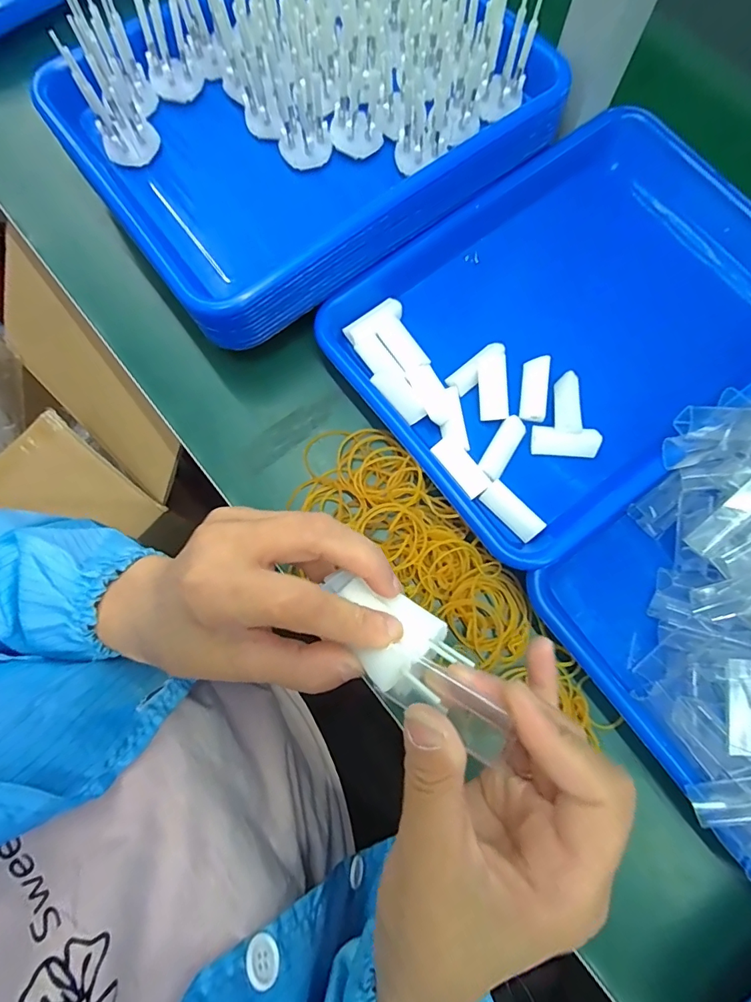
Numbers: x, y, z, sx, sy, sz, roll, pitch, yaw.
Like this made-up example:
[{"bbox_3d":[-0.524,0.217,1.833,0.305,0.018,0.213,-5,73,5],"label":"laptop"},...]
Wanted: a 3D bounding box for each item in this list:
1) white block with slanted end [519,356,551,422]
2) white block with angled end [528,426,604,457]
[{"bbox_3d":[0.117,-0.083,0.336,0.018,0.013,0.046,7,77,2],"label":"white block with slanted end"},{"bbox_3d":[0.136,-0.042,0.331,0.047,0.015,0.019,7,77,1],"label":"white block with angled end"}]

